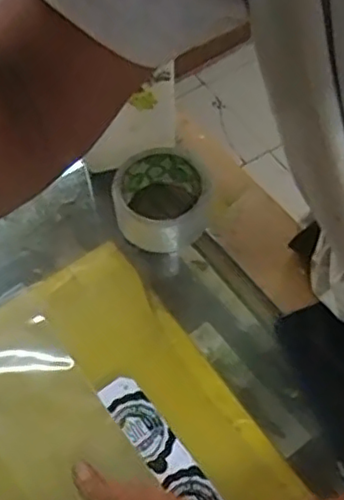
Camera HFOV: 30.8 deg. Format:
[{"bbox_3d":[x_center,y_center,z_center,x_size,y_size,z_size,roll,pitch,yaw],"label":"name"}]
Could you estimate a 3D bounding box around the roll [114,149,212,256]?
[{"bbox_3d":[-0.009,-0.052,0.617,0.094,0.055,0.106,-1,59,1],"label":"roll"}]

